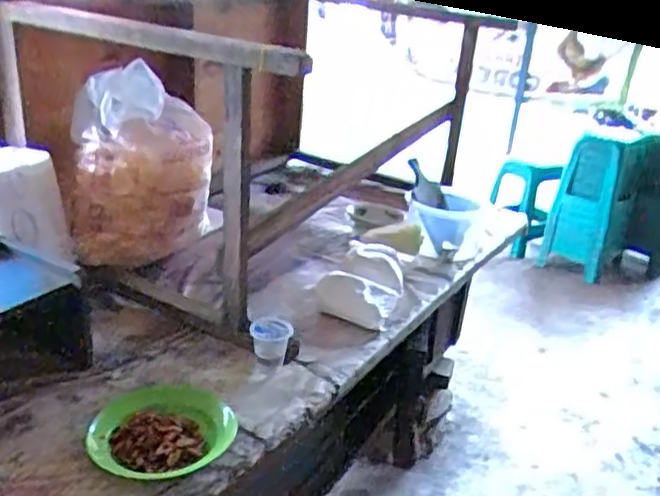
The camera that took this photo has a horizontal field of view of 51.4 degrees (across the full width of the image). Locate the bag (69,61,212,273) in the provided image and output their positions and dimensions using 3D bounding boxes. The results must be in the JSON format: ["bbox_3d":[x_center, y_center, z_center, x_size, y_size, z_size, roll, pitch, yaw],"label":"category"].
[{"bbox_3d":[-0.407,-0.174,1.477,0.290,0.379,0.204,-2,24,-13],"label":"bag"}]

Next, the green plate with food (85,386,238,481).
[{"bbox_3d":[-0.264,0.280,1.038,0.230,0.041,0.185,10,24,12],"label":"green plate with food"}]

